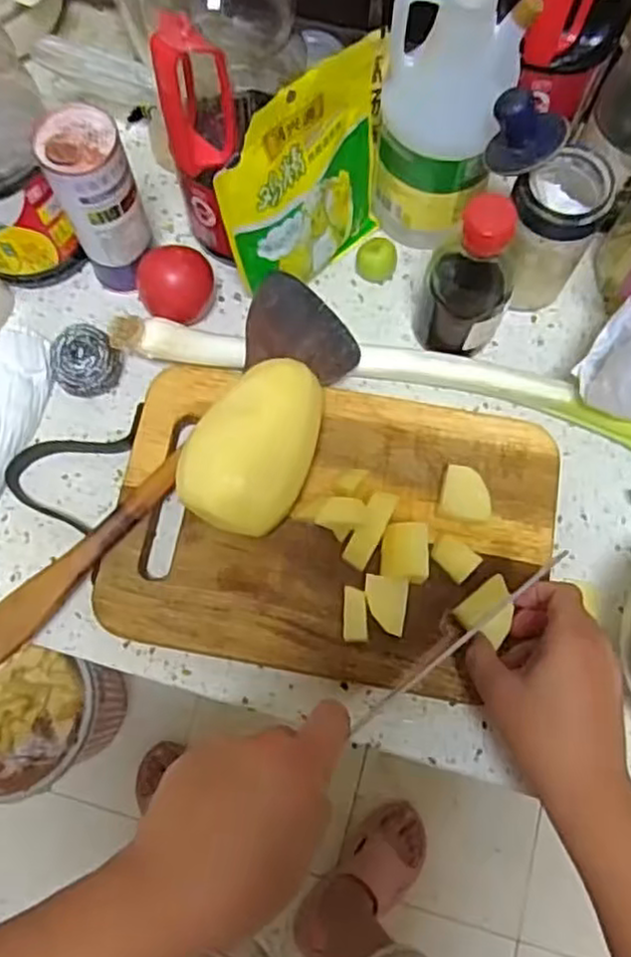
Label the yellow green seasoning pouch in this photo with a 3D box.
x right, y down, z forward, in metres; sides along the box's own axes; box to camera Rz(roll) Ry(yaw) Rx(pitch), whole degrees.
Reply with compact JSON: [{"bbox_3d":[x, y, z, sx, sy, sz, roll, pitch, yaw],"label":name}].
[{"bbox_3d":[0.002,-0.205,0.498,0.037,0.158,0.148,44,78,11],"label":"yellow green seasoning pouch"}]

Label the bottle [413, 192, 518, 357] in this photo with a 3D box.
[{"bbox_3d":[0.109,-0.141,0.491,0.059,0.137,0.066,20,75,5],"label":"bottle"}]

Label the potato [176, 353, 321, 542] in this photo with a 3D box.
[{"bbox_3d":[-0.037,-0.022,0.463,0.070,0.072,0.118,23,74,7],"label":"potato"}]

